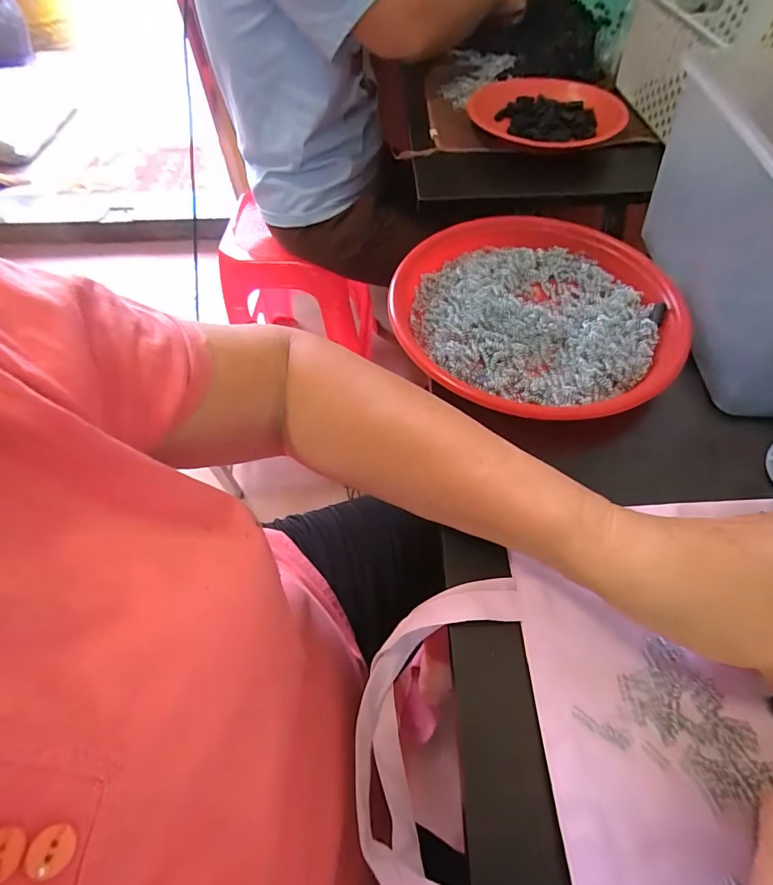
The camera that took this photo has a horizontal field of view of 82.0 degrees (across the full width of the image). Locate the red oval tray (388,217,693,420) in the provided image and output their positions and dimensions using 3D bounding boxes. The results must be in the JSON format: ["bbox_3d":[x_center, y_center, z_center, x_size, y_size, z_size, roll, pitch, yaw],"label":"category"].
[{"bbox_3d":[0.126,-0.115,0.383,0.230,0.029,0.230,12,58,9],"label":"red oval tray"}]

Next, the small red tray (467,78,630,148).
[{"bbox_3d":[0.218,-0.423,0.578,0.176,0.029,0.171,-8,57,-4],"label":"small red tray"}]

